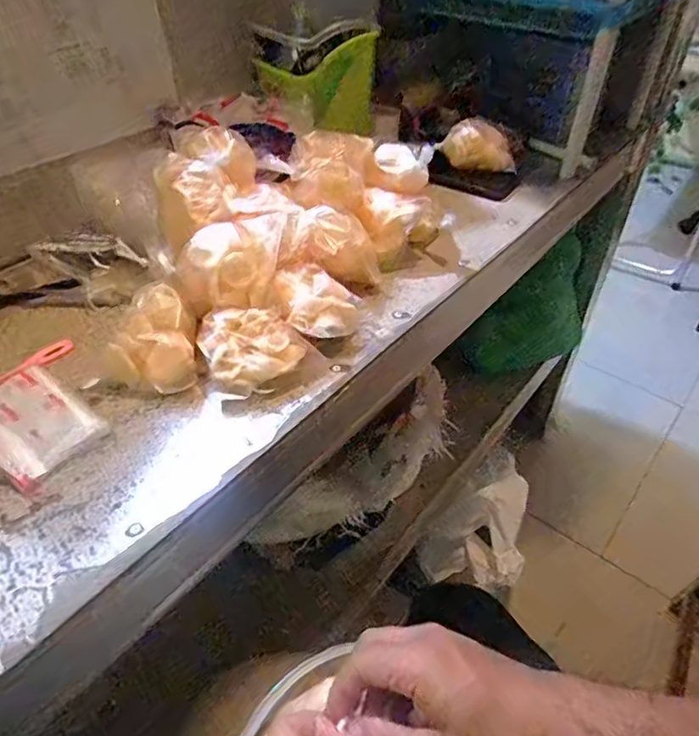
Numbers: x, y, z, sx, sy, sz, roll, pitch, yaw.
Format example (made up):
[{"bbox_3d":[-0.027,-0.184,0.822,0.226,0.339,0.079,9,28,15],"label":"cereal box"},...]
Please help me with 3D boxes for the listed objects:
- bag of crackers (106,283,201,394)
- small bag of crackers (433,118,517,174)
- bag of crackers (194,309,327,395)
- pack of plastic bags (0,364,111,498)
[{"bbox_3d":[-0.169,-0.028,0.504,0.069,0.058,0.074,8,43,9],"label":"bag of crackers"},{"bbox_3d":[0.180,-0.311,0.783,0.105,0.061,0.044,0,42,0],"label":"small bag of crackers"},{"bbox_3d":[-0.085,-0.023,0.505,0.088,0.046,0.074,-31,51,-30],"label":"bag of crackers"},{"bbox_3d":[-0.271,0.043,0.473,0.125,0.014,0.080,28,49,27],"label":"pack of plastic bags"}]

